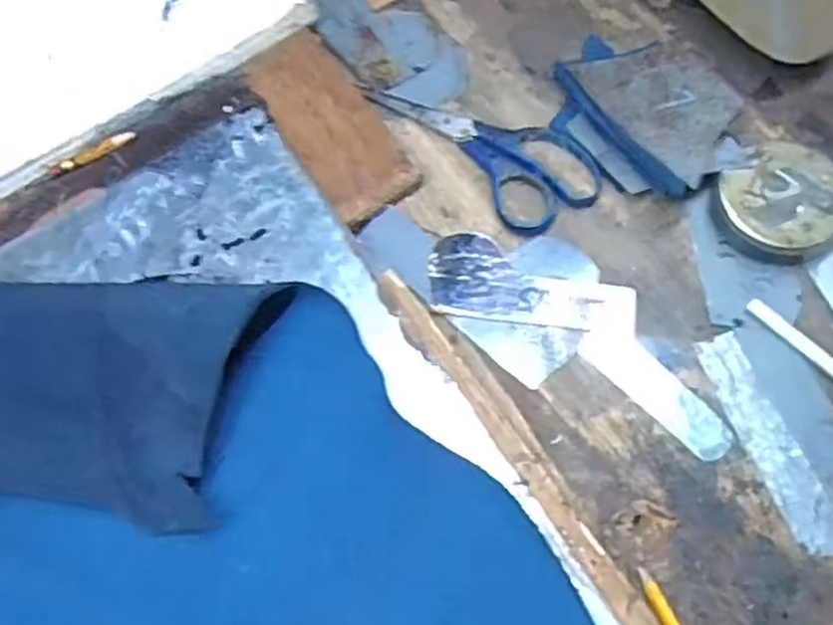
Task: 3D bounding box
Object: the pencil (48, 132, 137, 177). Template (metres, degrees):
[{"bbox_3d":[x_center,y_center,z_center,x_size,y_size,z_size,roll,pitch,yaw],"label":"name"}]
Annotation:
[{"bbox_3d":[-0.208,-0.102,0.487,0.058,0.007,0.007,-27,79,-4],"label":"pencil"}]

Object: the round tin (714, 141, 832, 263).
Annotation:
[{"bbox_3d":[0.224,-0.067,0.464,0.068,0.026,0.067,0,79,1],"label":"round tin"}]

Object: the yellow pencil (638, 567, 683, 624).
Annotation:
[{"bbox_3d":[0.131,0.160,0.394,0.011,0.013,0.054,-27,79,-4],"label":"yellow pencil"}]

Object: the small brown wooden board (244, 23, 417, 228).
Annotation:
[{"bbox_3d":[-0.057,-0.125,0.495,0.059,0.010,0.136,-31,80,-5],"label":"small brown wooden board"}]

